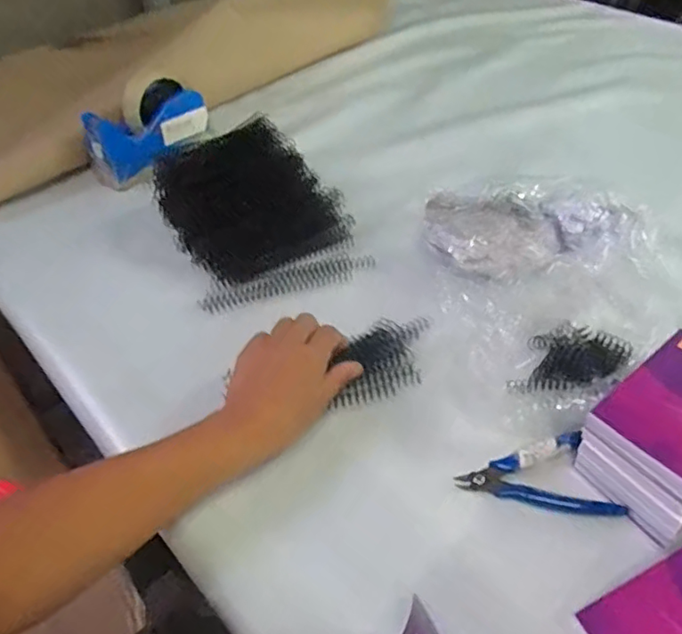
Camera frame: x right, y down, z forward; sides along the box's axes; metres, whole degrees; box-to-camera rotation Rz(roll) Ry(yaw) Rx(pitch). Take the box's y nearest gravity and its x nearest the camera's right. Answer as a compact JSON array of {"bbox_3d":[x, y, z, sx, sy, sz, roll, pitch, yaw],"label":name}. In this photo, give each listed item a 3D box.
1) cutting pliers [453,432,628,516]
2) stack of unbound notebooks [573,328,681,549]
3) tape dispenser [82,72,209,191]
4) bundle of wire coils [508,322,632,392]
[{"bbox_3d":[0.145,0.126,0.424,0.103,0.013,0.064,-11,46,-7],"label":"cutting pliers"},{"bbox_3d":[0.255,0.079,0.423,0.143,0.057,0.089,-29,51,-23],"label":"stack of unbound notebooks"},{"bbox_3d":[-0.245,-0.242,0.731,0.164,0.091,0.054,-33,53,-26],"label":"tape dispenser"},{"bbox_3d":[0.205,0.037,0.499,0.074,0.026,0.110,27,53,26],"label":"bundle of wire coils"}]

